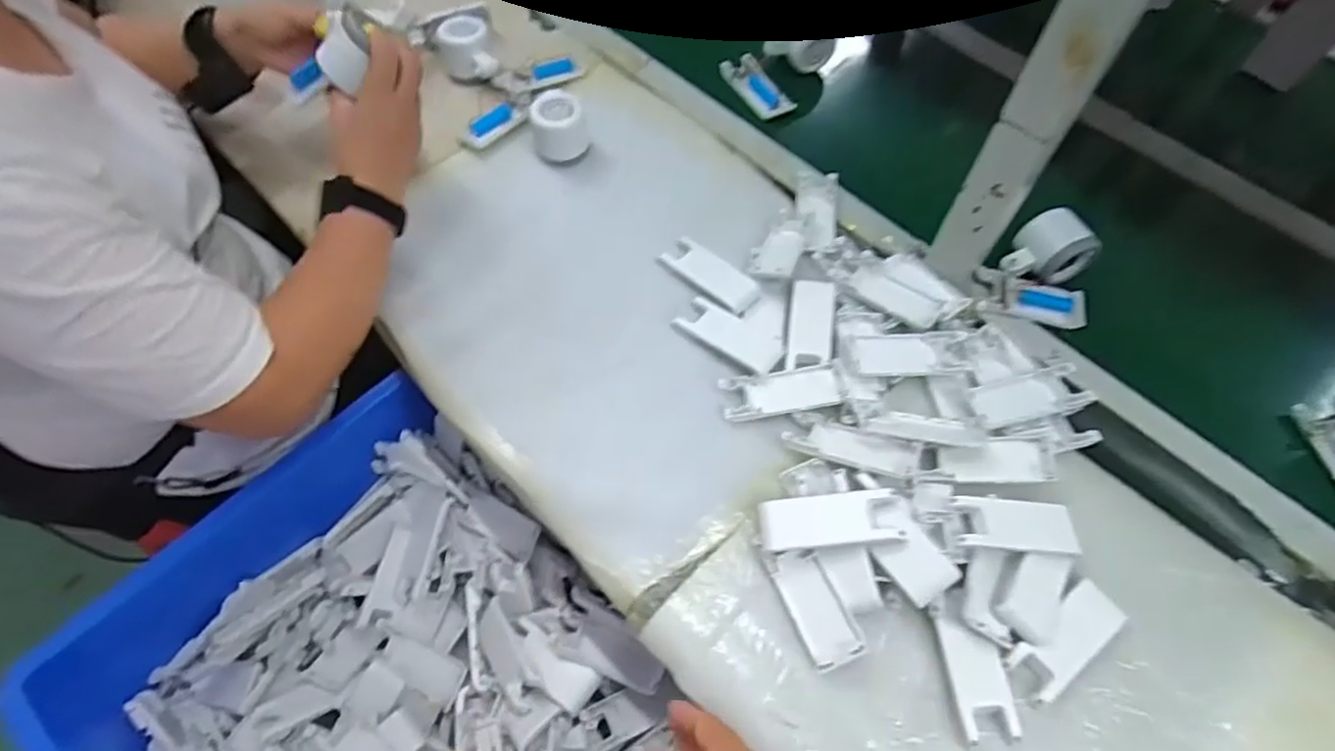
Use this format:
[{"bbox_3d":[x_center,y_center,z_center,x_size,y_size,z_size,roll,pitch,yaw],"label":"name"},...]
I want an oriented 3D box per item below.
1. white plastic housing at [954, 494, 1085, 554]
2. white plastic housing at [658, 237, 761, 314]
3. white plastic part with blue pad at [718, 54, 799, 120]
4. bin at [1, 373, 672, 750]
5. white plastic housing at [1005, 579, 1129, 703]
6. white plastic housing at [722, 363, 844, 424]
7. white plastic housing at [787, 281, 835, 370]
[{"bbox_3d":[0.261,0.112,0.504,0.090,0.010,0.038,4,61,0],"label":"white plastic housing"},{"bbox_3d":[0.041,-0.096,0.650,0.099,0.008,0.039,38,66,17],"label":"white plastic housing"},{"bbox_3d":[0.104,-0.344,0.792,0.046,0.009,0.107,-20,64,-13],"label":"white plastic part with blue pad"},{"bbox_3d":[-0.213,0.311,0.547,0.530,0.121,0.380,42,67,18],"label":"bin"},{"bbox_3d":[0.289,0.191,0.487,0.090,0.012,0.038,-32,67,-18],"label":"white plastic housing"},{"bbox_3d":[0.100,0.013,0.582,0.101,0.011,0.042,-5,62,-6],"label":"white plastic housing"},{"bbox_3d":[0.131,-0.046,0.612,0.039,0.019,0.084,8,61,1],"label":"white plastic housing"}]

